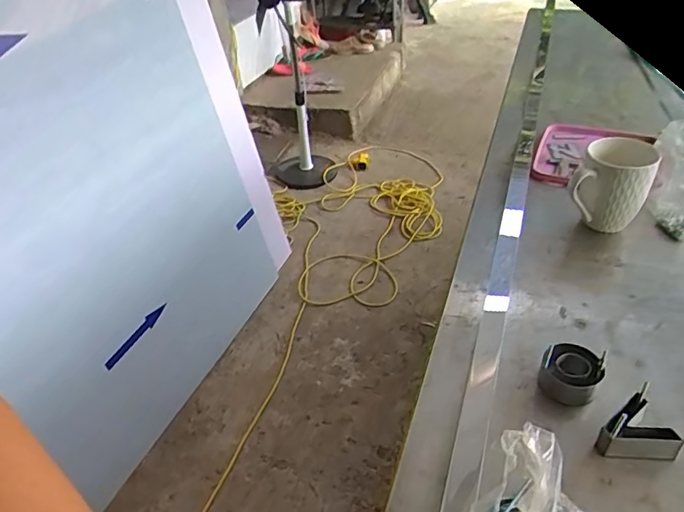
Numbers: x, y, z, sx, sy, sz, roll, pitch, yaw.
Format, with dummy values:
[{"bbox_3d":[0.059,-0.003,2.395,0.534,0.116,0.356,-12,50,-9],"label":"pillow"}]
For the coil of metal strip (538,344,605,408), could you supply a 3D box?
[{"bbox_3d":[0.218,0.112,0.514,0.052,0.030,0.052,-2,37,2],"label":"coil of metal strip"}]

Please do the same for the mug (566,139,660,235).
[{"bbox_3d":[0.352,-0.085,0.705,0.086,0.111,0.108,20,43,28],"label":"mug"}]

